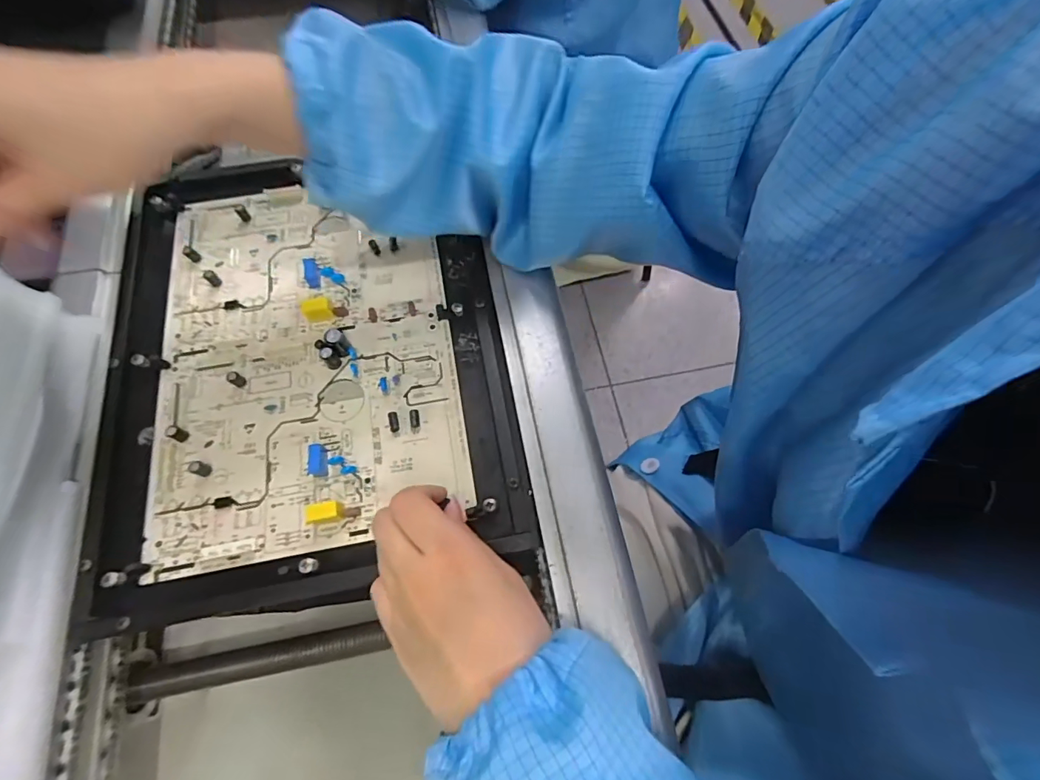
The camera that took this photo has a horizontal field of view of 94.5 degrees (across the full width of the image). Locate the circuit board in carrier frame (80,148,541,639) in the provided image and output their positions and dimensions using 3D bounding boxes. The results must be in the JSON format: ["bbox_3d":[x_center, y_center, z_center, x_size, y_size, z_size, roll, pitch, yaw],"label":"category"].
[{"bbox_3d":[-0.142,-0.035,0.334,0.255,0.021,0.330,-7,66,-2],"label":"circuit board in carrier frame"}]

